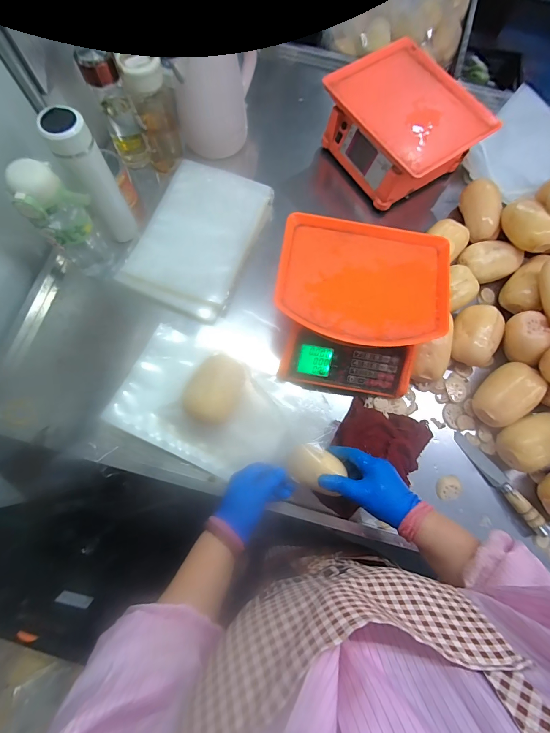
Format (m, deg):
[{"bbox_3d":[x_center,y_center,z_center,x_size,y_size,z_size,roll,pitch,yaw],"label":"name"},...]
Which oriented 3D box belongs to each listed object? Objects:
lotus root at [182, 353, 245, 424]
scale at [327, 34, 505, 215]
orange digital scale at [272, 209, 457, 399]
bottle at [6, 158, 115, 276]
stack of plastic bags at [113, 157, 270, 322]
[{"bbox_3d":[-0.098,0.039,0.533,0.077,0.079,0.113,26,76,5],"label":"lotus root"},{"bbox_3d":[0.267,-0.520,0.680,0.229,0.121,0.290,-35,79,-10],"label":"scale"},{"bbox_3d":[0.146,-0.104,0.578,0.284,0.128,0.280,8,75,0],"label":"orange digital scale"},{"bbox_3d":[-0.351,-0.243,0.543,0.090,0.231,0.071,-41,80,-11],"label":"bottle"},{"bbox_3d":[-0.153,-0.270,0.645,0.212,0.033,0.326,21,75,4],"label":"stack of plastic bags"}]

